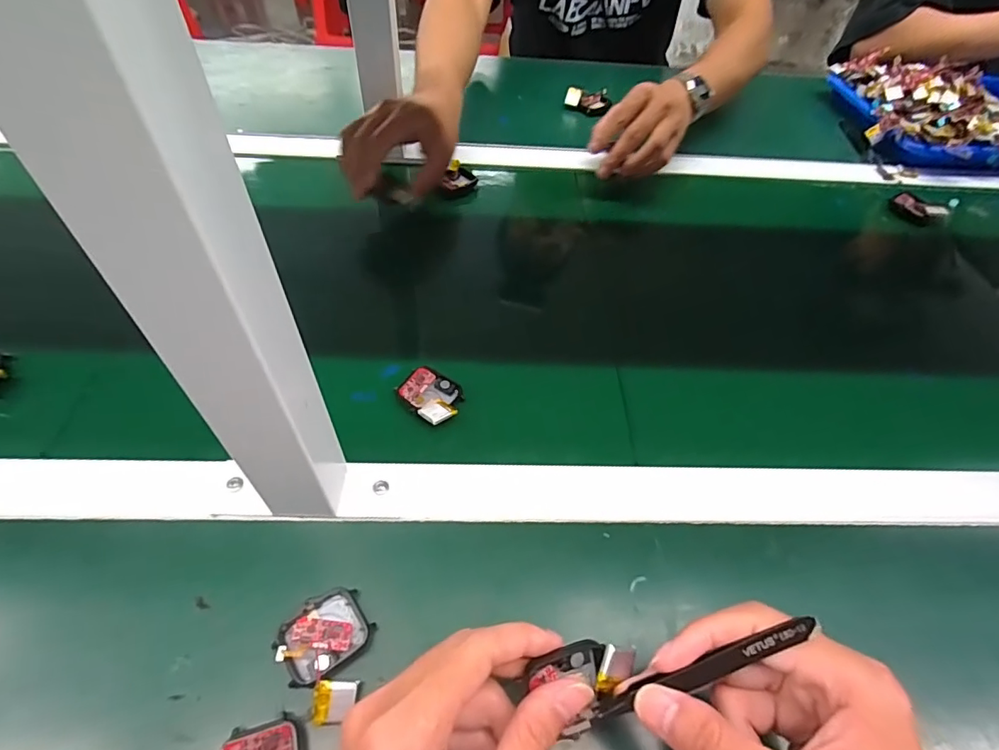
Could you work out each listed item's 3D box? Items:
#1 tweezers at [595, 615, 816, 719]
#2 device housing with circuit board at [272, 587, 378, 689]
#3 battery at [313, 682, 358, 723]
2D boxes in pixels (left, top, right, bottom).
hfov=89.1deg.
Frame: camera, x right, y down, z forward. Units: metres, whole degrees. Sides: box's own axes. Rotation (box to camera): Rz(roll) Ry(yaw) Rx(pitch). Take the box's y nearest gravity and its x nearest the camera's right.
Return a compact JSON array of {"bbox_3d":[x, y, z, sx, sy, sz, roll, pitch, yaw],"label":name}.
[{"bbox_3d":[0.089,0.133,0.226,0.106,0.020,0.010,-32,53,19],"label":"tweezers"},{"bbox_3d":[-0.096,0.140,0.276,0.047,0.012,0.038,-37,61,-28],"label":"device housing with circuit board"},{"bbox_3d":[-0.083,0.164,0.256,0.018,0.008,0.018,0,50,-3],"label":"battery"}]

